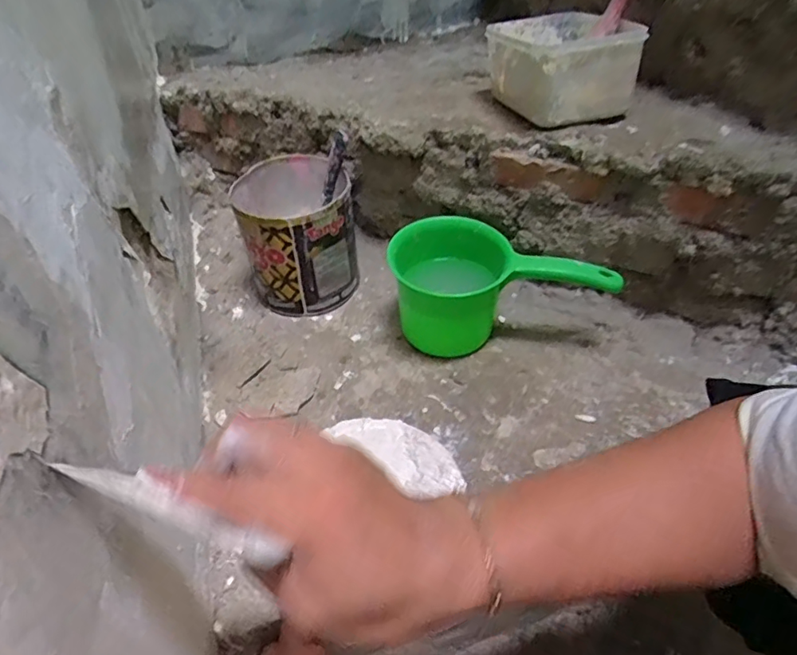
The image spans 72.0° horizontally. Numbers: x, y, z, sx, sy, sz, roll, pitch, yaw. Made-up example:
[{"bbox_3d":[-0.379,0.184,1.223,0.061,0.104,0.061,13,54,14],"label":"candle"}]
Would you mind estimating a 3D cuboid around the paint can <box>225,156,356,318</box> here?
[{"bbox_3d":[-0.134,-0.122,0.745,0.146,0.160,0.155,-11,42,-8],"label":"paint can"}]

